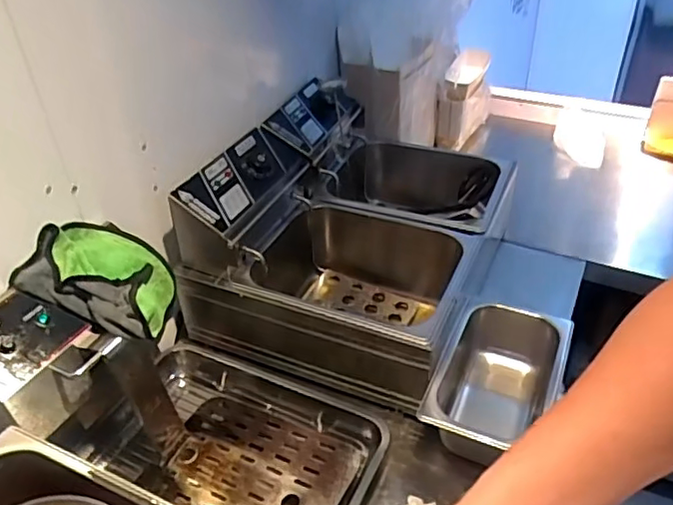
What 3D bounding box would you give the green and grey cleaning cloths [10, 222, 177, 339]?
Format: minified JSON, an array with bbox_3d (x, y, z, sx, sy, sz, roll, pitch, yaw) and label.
[{"bbox_3d":[-0.305,0.039,0.758,0.157,0.111,0.137,1,37,5],"label":"green and grey cleaning cloths"}]

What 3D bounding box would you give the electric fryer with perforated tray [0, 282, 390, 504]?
[{"bbox_3d":[-0.180,0.181,0.756,0.466,0.290,0.316,10,38,16],"label":"electric fryer with perforated tray"}]

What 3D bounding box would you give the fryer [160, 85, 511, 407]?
[{"bbox_3d":[0.053,-0.059,1.037,0.399,0.304,0.531,14,40,20],"label":"fryer"}]

